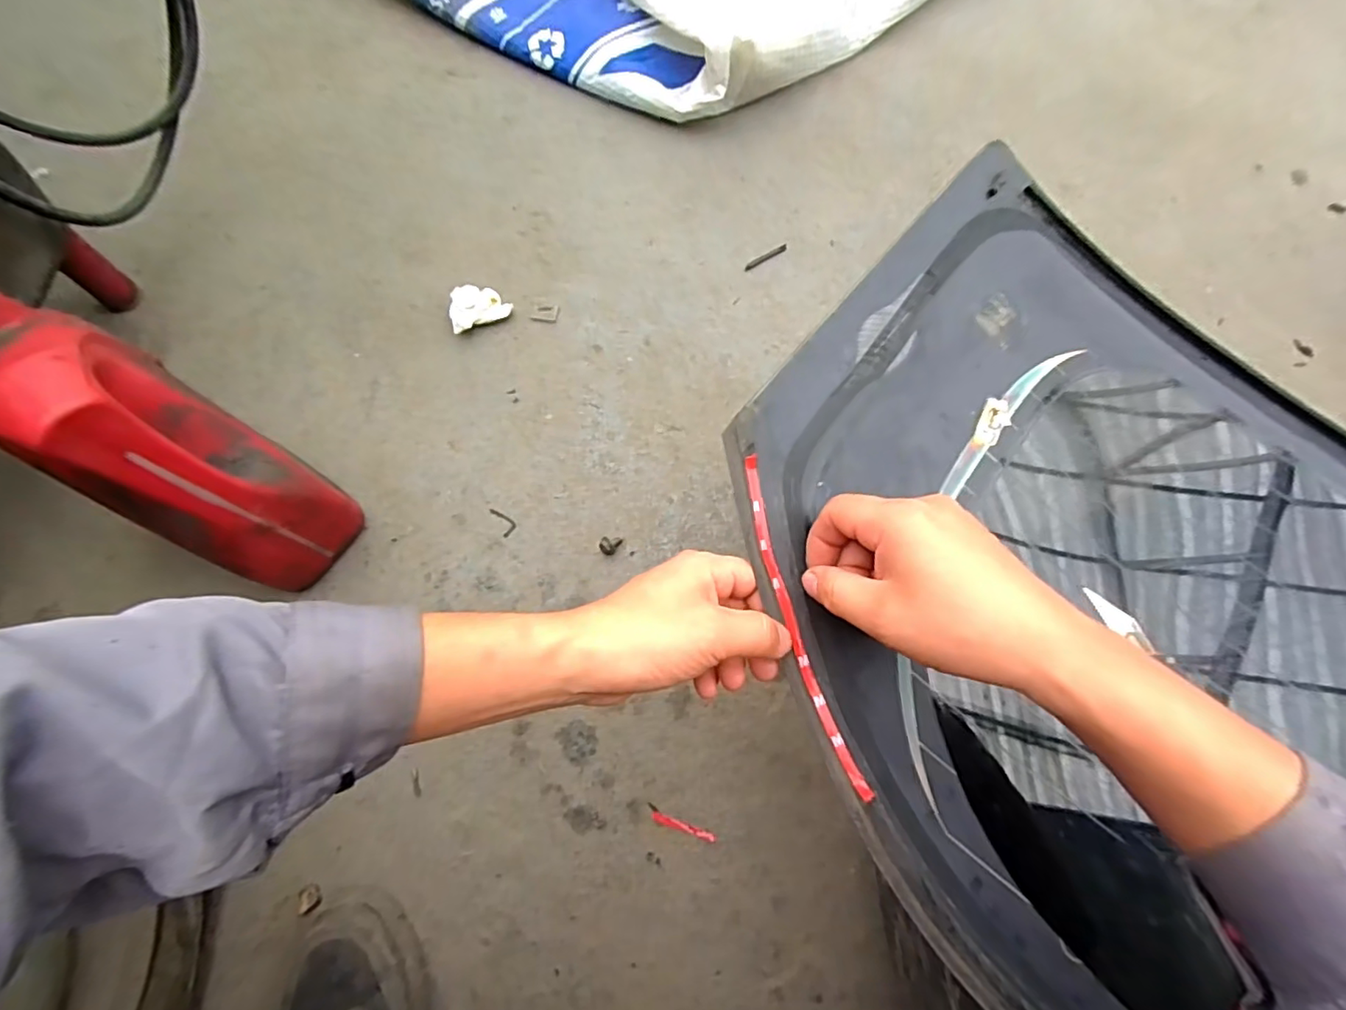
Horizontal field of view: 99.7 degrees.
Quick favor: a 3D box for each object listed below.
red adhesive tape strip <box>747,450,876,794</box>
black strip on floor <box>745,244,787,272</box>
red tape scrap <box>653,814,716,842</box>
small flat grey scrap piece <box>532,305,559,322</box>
[{"bbox_3d":[0.068,0.064,0.307,0.014,0.006,0.186,-17,82,-6],"label":"red adhesive tape strip"},{"bbox_3d":[0.115,-0.306,0.701,0.062,0.007,0.008,-32,75,-11],"label":"black strip on floor"},{"bbox_3d":[0.010,0.288,0.506,0.059,0.010,0.008,16,72,4],"label":"red tape scrap"},{"bbox_3d":[-0.149,-0.225,0.663,0.029,0.004,0.023,5,71,1],"label":"small flat grey scrap piece"}]

